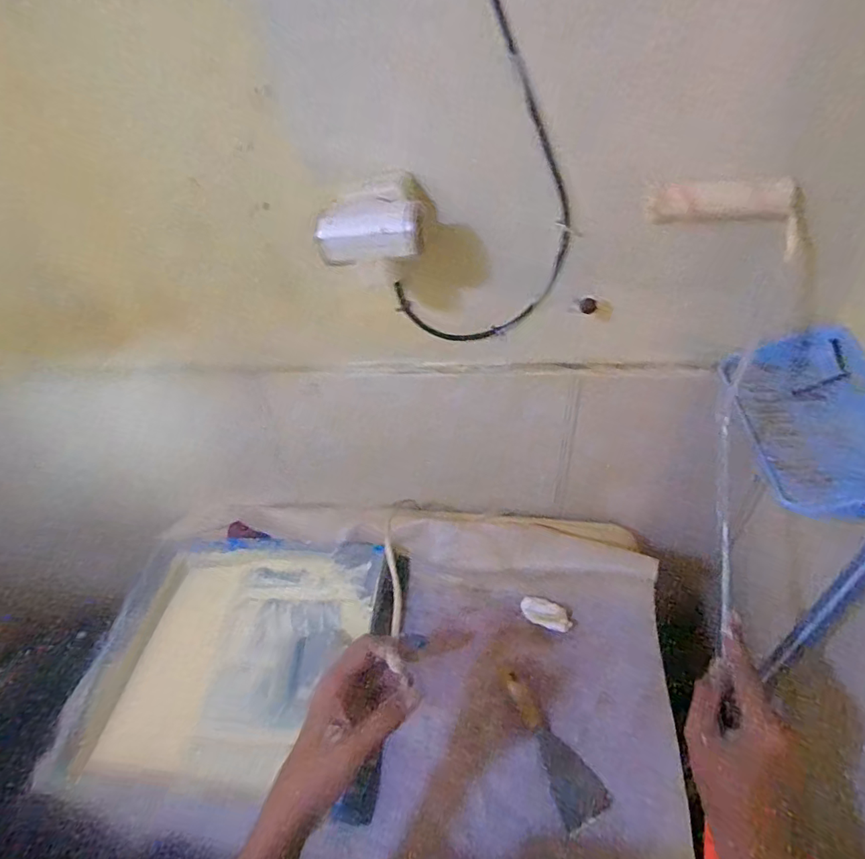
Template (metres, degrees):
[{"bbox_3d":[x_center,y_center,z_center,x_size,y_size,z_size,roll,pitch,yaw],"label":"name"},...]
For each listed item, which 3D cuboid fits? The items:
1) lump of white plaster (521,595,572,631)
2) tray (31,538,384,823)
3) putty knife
[{"bbox_3d":[0.140,0.227,0.637,0.062,0.007,0.031,13,69,25],"label":"lump of white plaster"},{"bbox_3d":[-0.232,0.275,0.625,0.337,0.056,0.297,1,45,8],"label":"tray"},{"bbox_3d":[0.134,0.341,0.572,0.050,0.027,0.155,-19,45,-12],"label":"putty knife"}]

